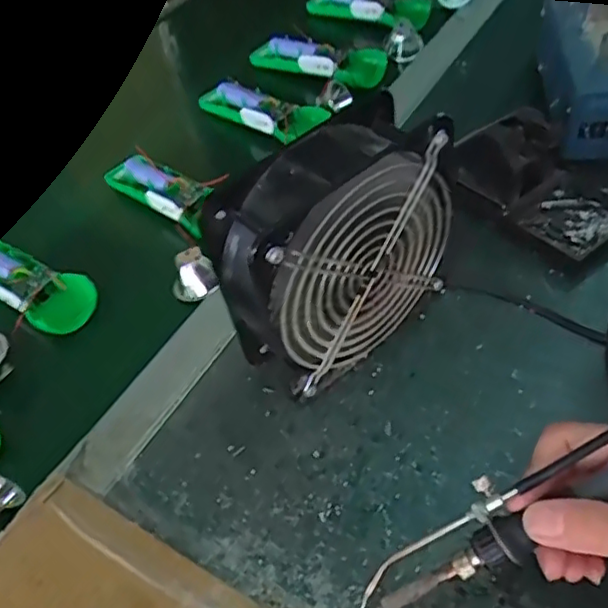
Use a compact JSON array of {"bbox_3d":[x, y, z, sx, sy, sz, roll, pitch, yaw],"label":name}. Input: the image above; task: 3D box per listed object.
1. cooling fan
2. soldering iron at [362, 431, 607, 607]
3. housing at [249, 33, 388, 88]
[{"bbox_3d":[0.019,-0.022,0.369,0.137,0.155,0.055,-32,50,-17],"label":"cooling fan"},{"bbox_3d":[0.110,0.088,0.283,0.203,0.023,0.029,-33,46,13],"label":"soldering iron"},{"bbox_3d":[0.008,-0.229,0.590,0.144,0.040,0.034,23,57,28],"label":"housing"}]

